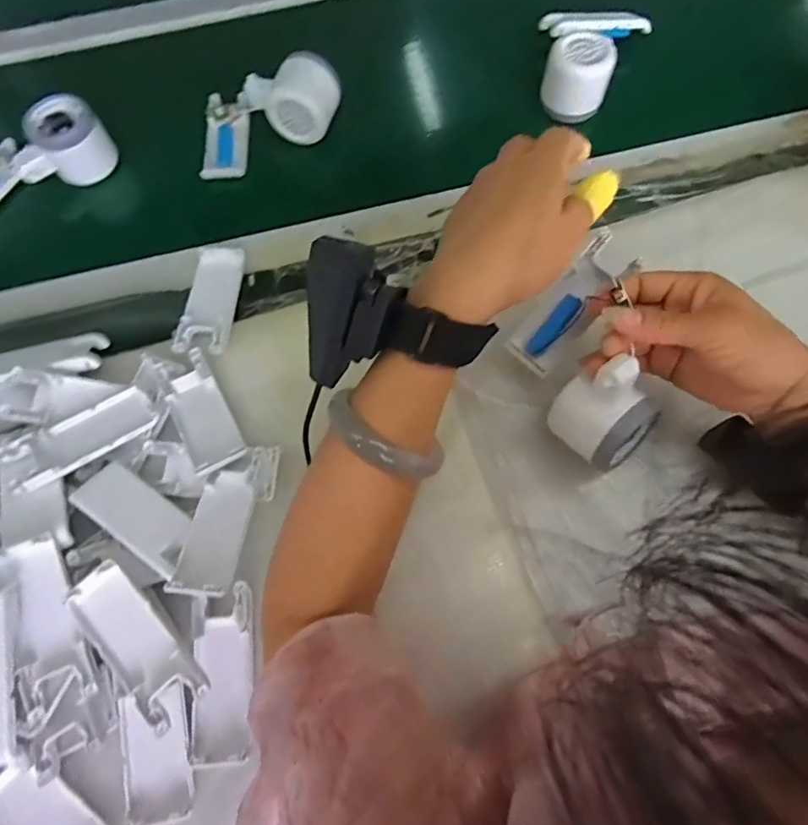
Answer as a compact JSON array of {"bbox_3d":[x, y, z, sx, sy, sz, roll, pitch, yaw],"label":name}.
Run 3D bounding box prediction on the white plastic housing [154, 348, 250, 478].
[{"bbox_3d":[-0.153,-0.003,0.375,0.038,0.018,0.103,-29,74,-9],"label":"white plastic housing"}]

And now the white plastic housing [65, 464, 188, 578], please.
[{"bbox_3d":[-0.181,0.071,0.348,0.087,0.012,0.037,33,75,11],"label":"white plastic housing"}]

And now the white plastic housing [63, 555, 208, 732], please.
[{"bbox_3d":[-0.167,0.143,0.318,0.038,0.015,0.101,-41,76,-12],"label":"white plastic housing"}]

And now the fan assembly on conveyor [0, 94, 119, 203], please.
[{"bbox_3d":[-0.358,-0.233,0.471,0.165,0.052,0.066,-28,74,-8],"label":"fan assembly on conveyor"}]

